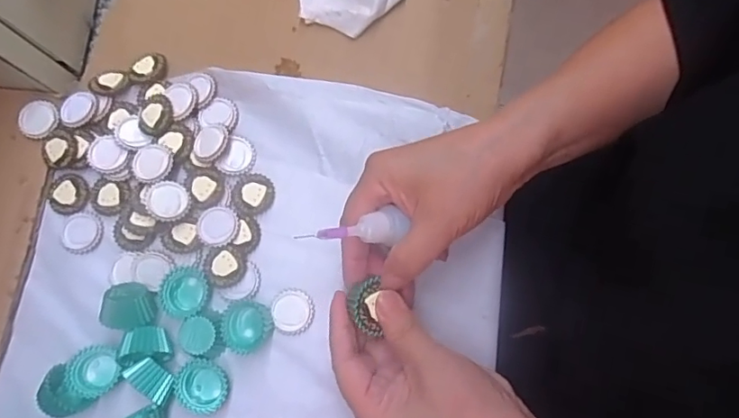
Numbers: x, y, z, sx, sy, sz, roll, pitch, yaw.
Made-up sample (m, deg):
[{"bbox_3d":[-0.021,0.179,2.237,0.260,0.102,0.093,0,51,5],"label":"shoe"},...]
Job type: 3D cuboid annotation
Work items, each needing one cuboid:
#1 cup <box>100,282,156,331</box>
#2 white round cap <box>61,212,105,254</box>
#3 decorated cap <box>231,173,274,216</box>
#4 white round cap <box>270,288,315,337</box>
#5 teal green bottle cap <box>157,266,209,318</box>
[{"bbox_3d":[-0.151,0.063,0.341,0.030,0.028,0.029,-1,78,5],"label":"cup"},{"bbox_3d":[-0.197,0.016,0.366,0.028,0.004,0.029,-1,78,5],"label":"white round cap"},{"bbox_3d":[-0.080,-0.011,0.360,0.029,0.004,0.029,-1,78,5],"label":"decorated cap"},{"bbox_3d":[-0.050,0.067,0.345,0.027,0.004,0.029,-1,78,5],"label":"white round cap"},{"bbox_3d":[-0.121,0.054,0.347,0.031,0.012,0.032,-1,78,5],"label":"teal green bottle cap"}]

